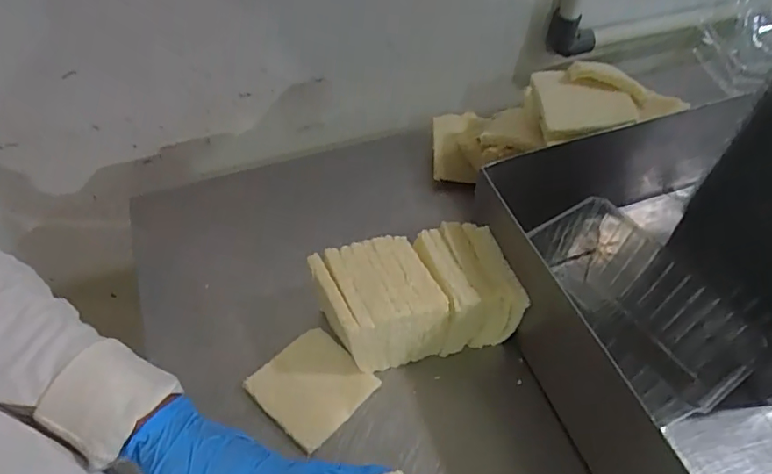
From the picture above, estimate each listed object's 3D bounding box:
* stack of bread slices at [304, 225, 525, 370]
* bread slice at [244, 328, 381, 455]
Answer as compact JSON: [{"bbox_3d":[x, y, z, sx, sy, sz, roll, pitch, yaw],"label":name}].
[{"bbox_3d":[0.027,0.059,0.537,0.181,0.091,0.096,-9,51,-8],"label":"stack of bread slices"},{"bbox_3d":[-0.071,0.140,0.519,0.100,0.016,0.091,36,59,25],"label":"bread slice"}]

